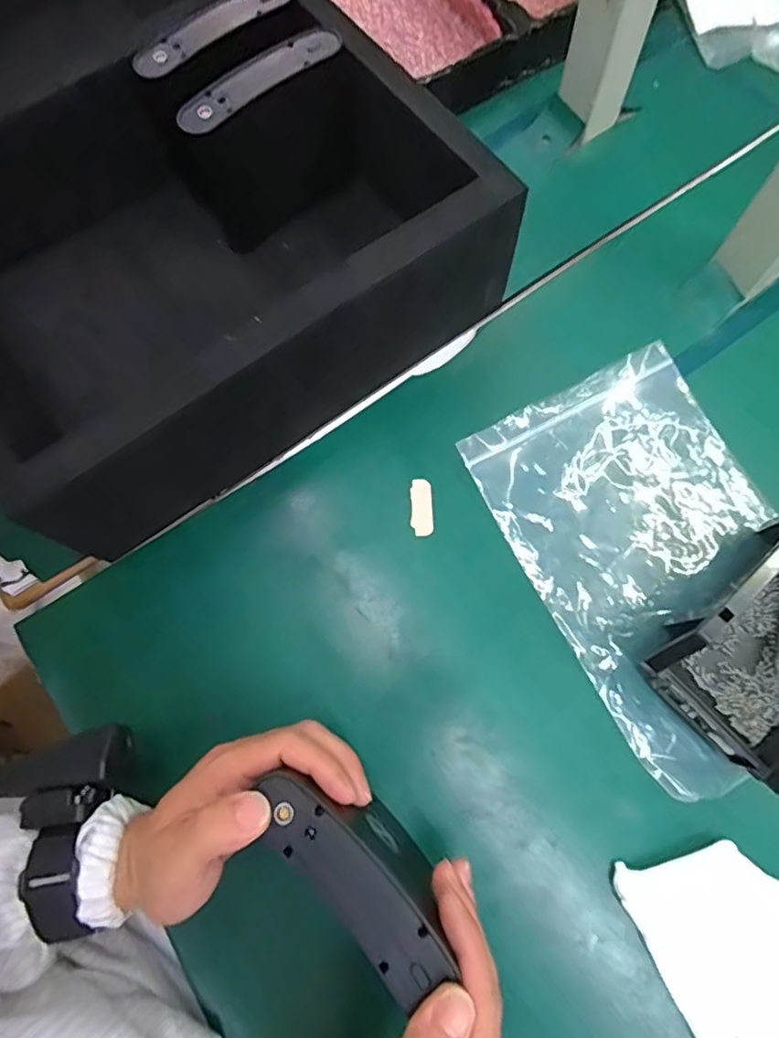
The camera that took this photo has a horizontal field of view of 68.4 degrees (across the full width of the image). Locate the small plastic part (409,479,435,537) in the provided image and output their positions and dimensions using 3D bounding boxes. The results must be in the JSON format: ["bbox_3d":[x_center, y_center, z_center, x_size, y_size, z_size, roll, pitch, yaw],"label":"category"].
[{"bbox_3d":[0.024,-0.008,0.419,0.015,0.004,0.042,-5,75,1],"label":"small plastic part"}]

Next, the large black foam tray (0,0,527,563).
[{"bbox_3d":[-0.210,-0.299,0.450,0.360,0.125,0.548,-34,77,-7],"label":"large black foam tray"}]

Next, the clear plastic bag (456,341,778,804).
[{"bbox_3d":[0.190,0.024,0.398,0.175,0.019,0.272,-27,76,-5],"label":"clear plastic bag"}]

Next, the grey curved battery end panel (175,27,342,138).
[{"bbox_3d":[-0.089,-0.299,0.388,0.126,0.009,0.028,-36,76,-8],"label":"grey curved battery end panel"}]

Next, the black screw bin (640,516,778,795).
[{"bbox_3d":[0.250,0.074,0.352,0.156,0.074,0.104,-41,78,-8],"label":"black screw bin"}]

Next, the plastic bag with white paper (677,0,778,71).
[{"bbox_3d":[0.331,-0.470,0.539,0.098,0.011,0.131,-16,75,-2],"label":"plastic bag with white paper"}]

